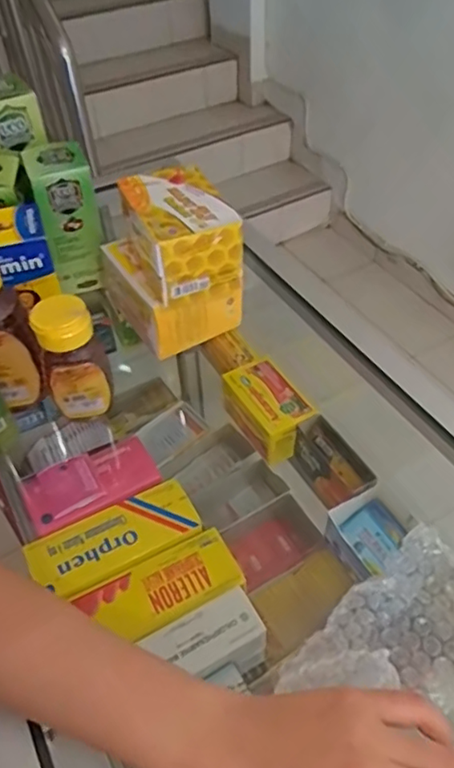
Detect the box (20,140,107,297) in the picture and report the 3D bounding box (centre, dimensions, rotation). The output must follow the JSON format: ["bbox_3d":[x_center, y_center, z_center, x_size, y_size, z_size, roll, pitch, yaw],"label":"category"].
[{"bbox_3d":[-0.145,-0.152,0.544,0.051,0.125,0.053,-17,48,-11],"label":"box"}]

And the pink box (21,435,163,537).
[{"bbox_3d":[-0.142,0.100,0.612,0.131,0.022,0.066,-22,50,-16],"label":"pink box"}]

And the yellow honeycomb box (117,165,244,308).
[{"bbox_3d":[-0.037,-0.125,0.477,0.072,0.056,0.099,-19,49,-13],"label":"yellow honeycomb box"}]

